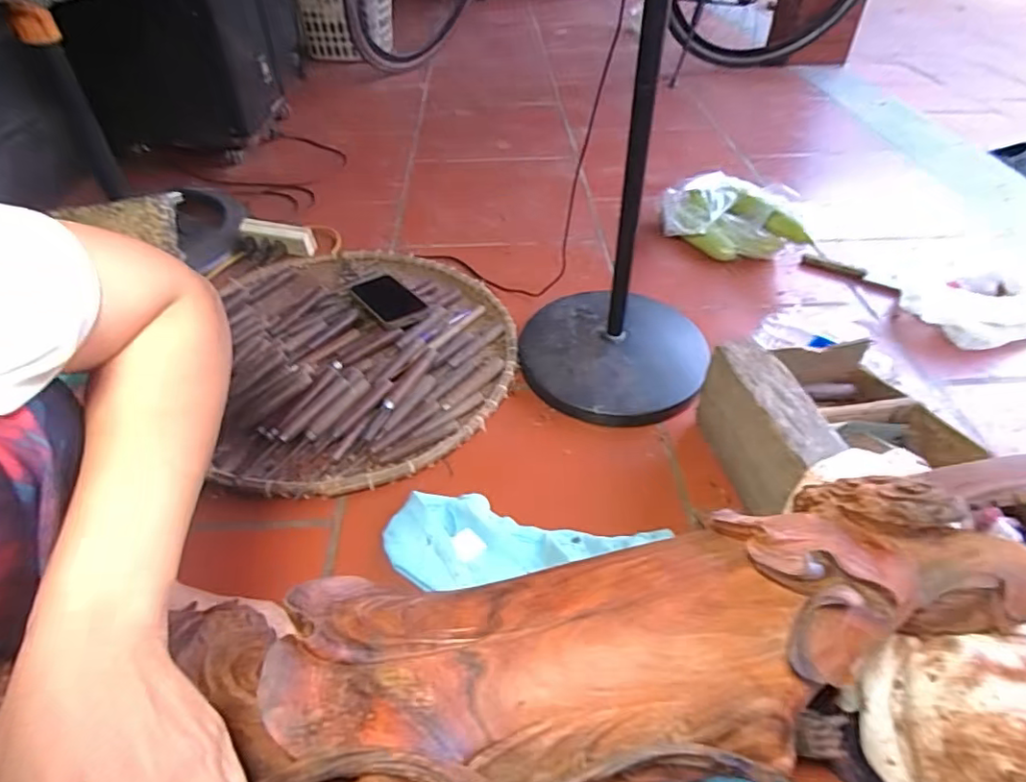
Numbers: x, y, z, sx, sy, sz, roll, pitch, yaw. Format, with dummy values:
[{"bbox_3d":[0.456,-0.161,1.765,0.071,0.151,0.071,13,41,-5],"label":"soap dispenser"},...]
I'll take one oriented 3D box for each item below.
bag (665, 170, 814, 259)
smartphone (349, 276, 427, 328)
[{"bbox_3d":[0.405,-0.318,1.070,0.274,0.110,0.118,21,48,21],"label":"bag"},{"bbox_3d":[-0.198,-0.146,0.933,0.074,0.014,0.168,-28,41,-20],"label":"smartphone"}]

